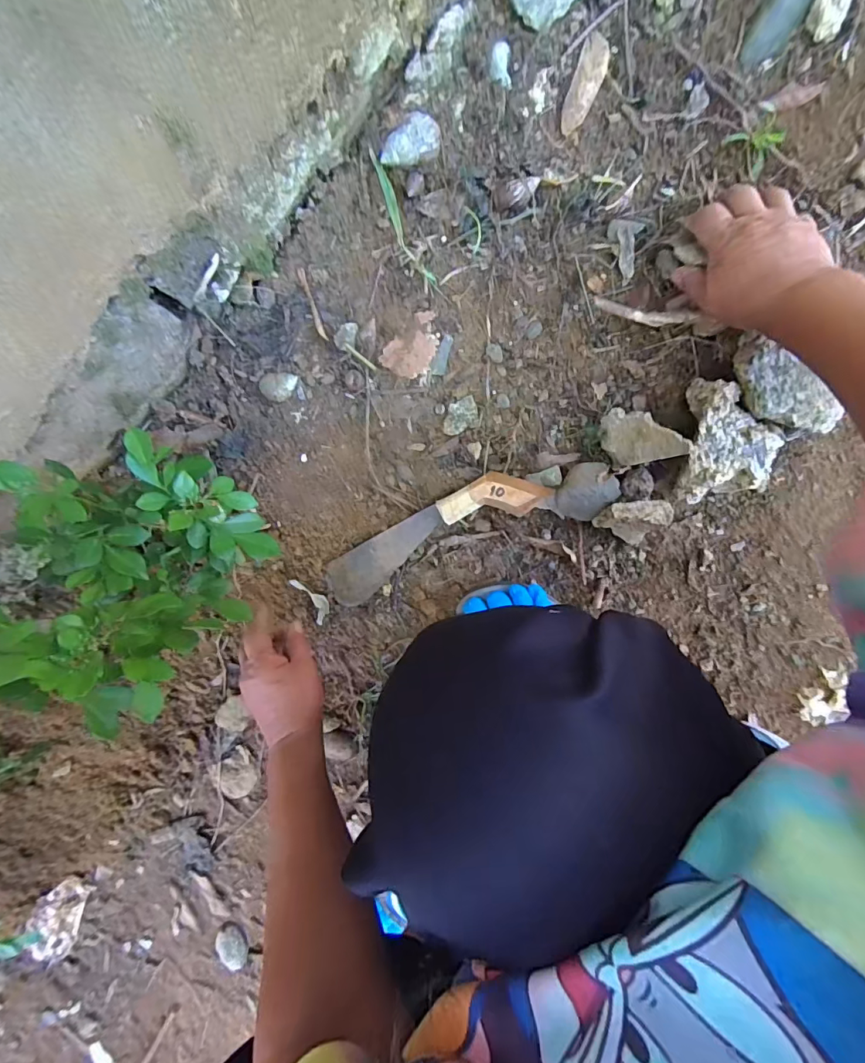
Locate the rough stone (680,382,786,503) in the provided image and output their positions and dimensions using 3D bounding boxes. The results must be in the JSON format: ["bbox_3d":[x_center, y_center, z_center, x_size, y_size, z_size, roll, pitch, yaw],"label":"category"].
[{"bbox_3d":[0.280,-0.090,0.446,0.082,0.051,0.111,-8,97,2],"label":"rough stone"}]

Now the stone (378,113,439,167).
[{"bbox_3d":[-0.021,-0.373,0.442,0.060,0.024,0.031,-25,96,4],"label":"stone"}]

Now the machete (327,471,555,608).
[{"bbox_3d":[-0.004,0.006,0.525,0.276,0.023,0.061,-28,96,18],"label":"machete"}]

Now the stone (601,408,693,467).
[{"bbox_3d":[0.210,-0.096,0.454,0.080,0.022,0.057,-7,93,45],"label":"stone"}]

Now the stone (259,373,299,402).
[{"bbox_3d":[-0.169,-0.158,0.501,0.043,0.014,0.030,2,97,0],"label":"stone"}]

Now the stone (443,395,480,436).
[{"bbox_3d":[0.030,-0.126,0.503,0.041,0.011,0.033,-21,97,3],"label":"stone"}]

